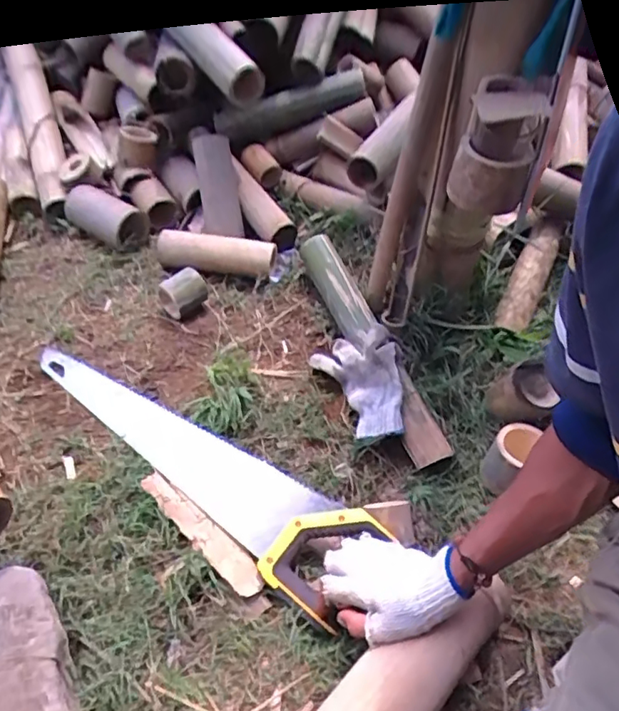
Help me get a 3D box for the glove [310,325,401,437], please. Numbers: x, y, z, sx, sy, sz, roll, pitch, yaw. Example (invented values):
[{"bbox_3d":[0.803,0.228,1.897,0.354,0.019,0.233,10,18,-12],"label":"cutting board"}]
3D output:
[{"bbox_3d":[0.086,0.039,0.826,0.113,0.029,0.162,-33,66,13],"label":"glove"}]

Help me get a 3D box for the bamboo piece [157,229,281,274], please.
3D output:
[{"bbox_3d":[-0.157,-0.173,0.960,0.193,0.060,0.051,5,45,10],"label":"bamboo piece"}]

